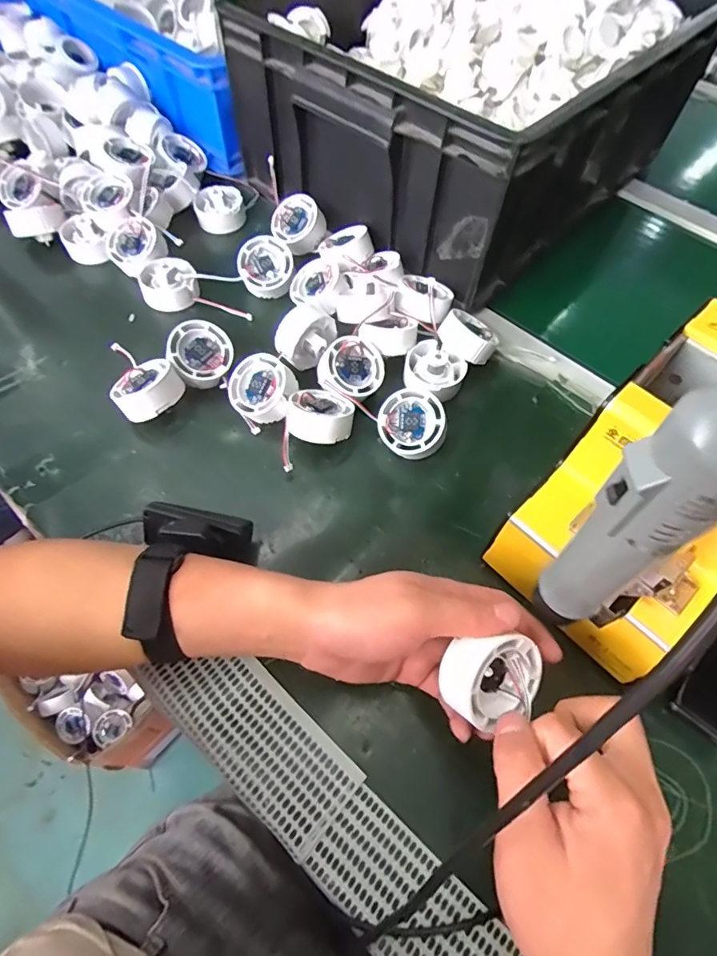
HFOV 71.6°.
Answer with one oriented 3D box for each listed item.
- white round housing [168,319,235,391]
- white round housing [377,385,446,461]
[{"bbox_3d":[-0.140,-0.110,0.442,0.055,0.020,0.056,4,80,-22],"label":"white round housing"},{"bbox_3d":[0.047,-0.045,0.420,0.055,0.027,0.055,-1,87,15],"label":"white round housing"}]

